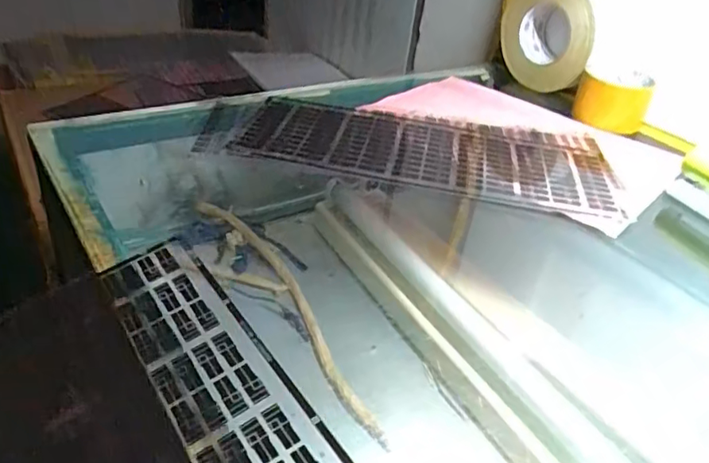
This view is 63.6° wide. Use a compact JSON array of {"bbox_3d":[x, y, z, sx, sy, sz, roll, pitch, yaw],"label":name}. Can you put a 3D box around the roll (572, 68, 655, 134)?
[{"bbox_3d":[0.306,-0.159,0.679,0.082,0.054,0.071,18,35,16],"label":"roll"}]

